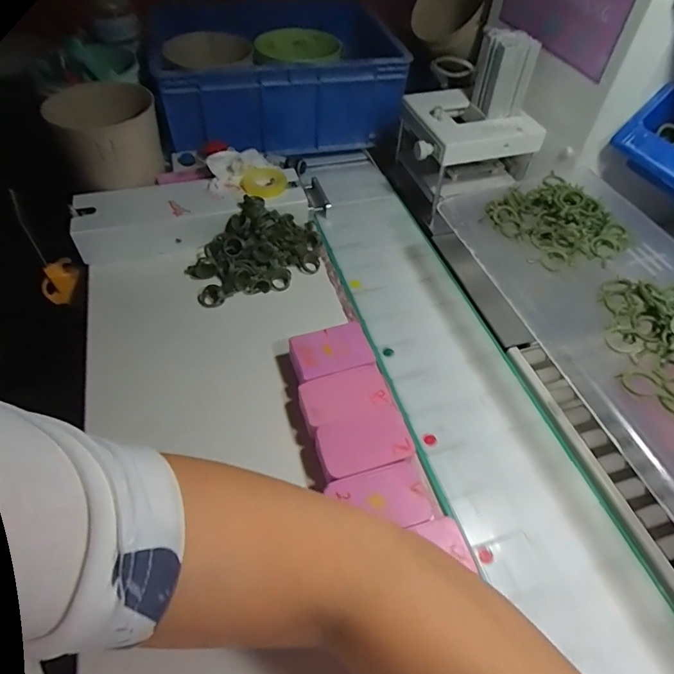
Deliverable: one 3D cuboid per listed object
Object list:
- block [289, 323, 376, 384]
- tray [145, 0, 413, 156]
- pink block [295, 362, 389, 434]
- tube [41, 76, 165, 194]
[{"bbox_3d":[-0.006,0.019,0.430,0.070,0.029,0.047,-15,53,-15],"label":"block"},{"bbox_3d":[-0.086,-0.362,0.660,0.325,0.135,0.171,-15,53,-14],"label":"tray"},{"bbox_3d":[0.006,0.054,0.405,0.074,0.024,0.042,-18,54,-17],"label":"pink block"},{"bbox_3d":[-0.259,-0.225,0.536,0.113,0.084,0.102,-4,51,-6],"label":"tube"}]

